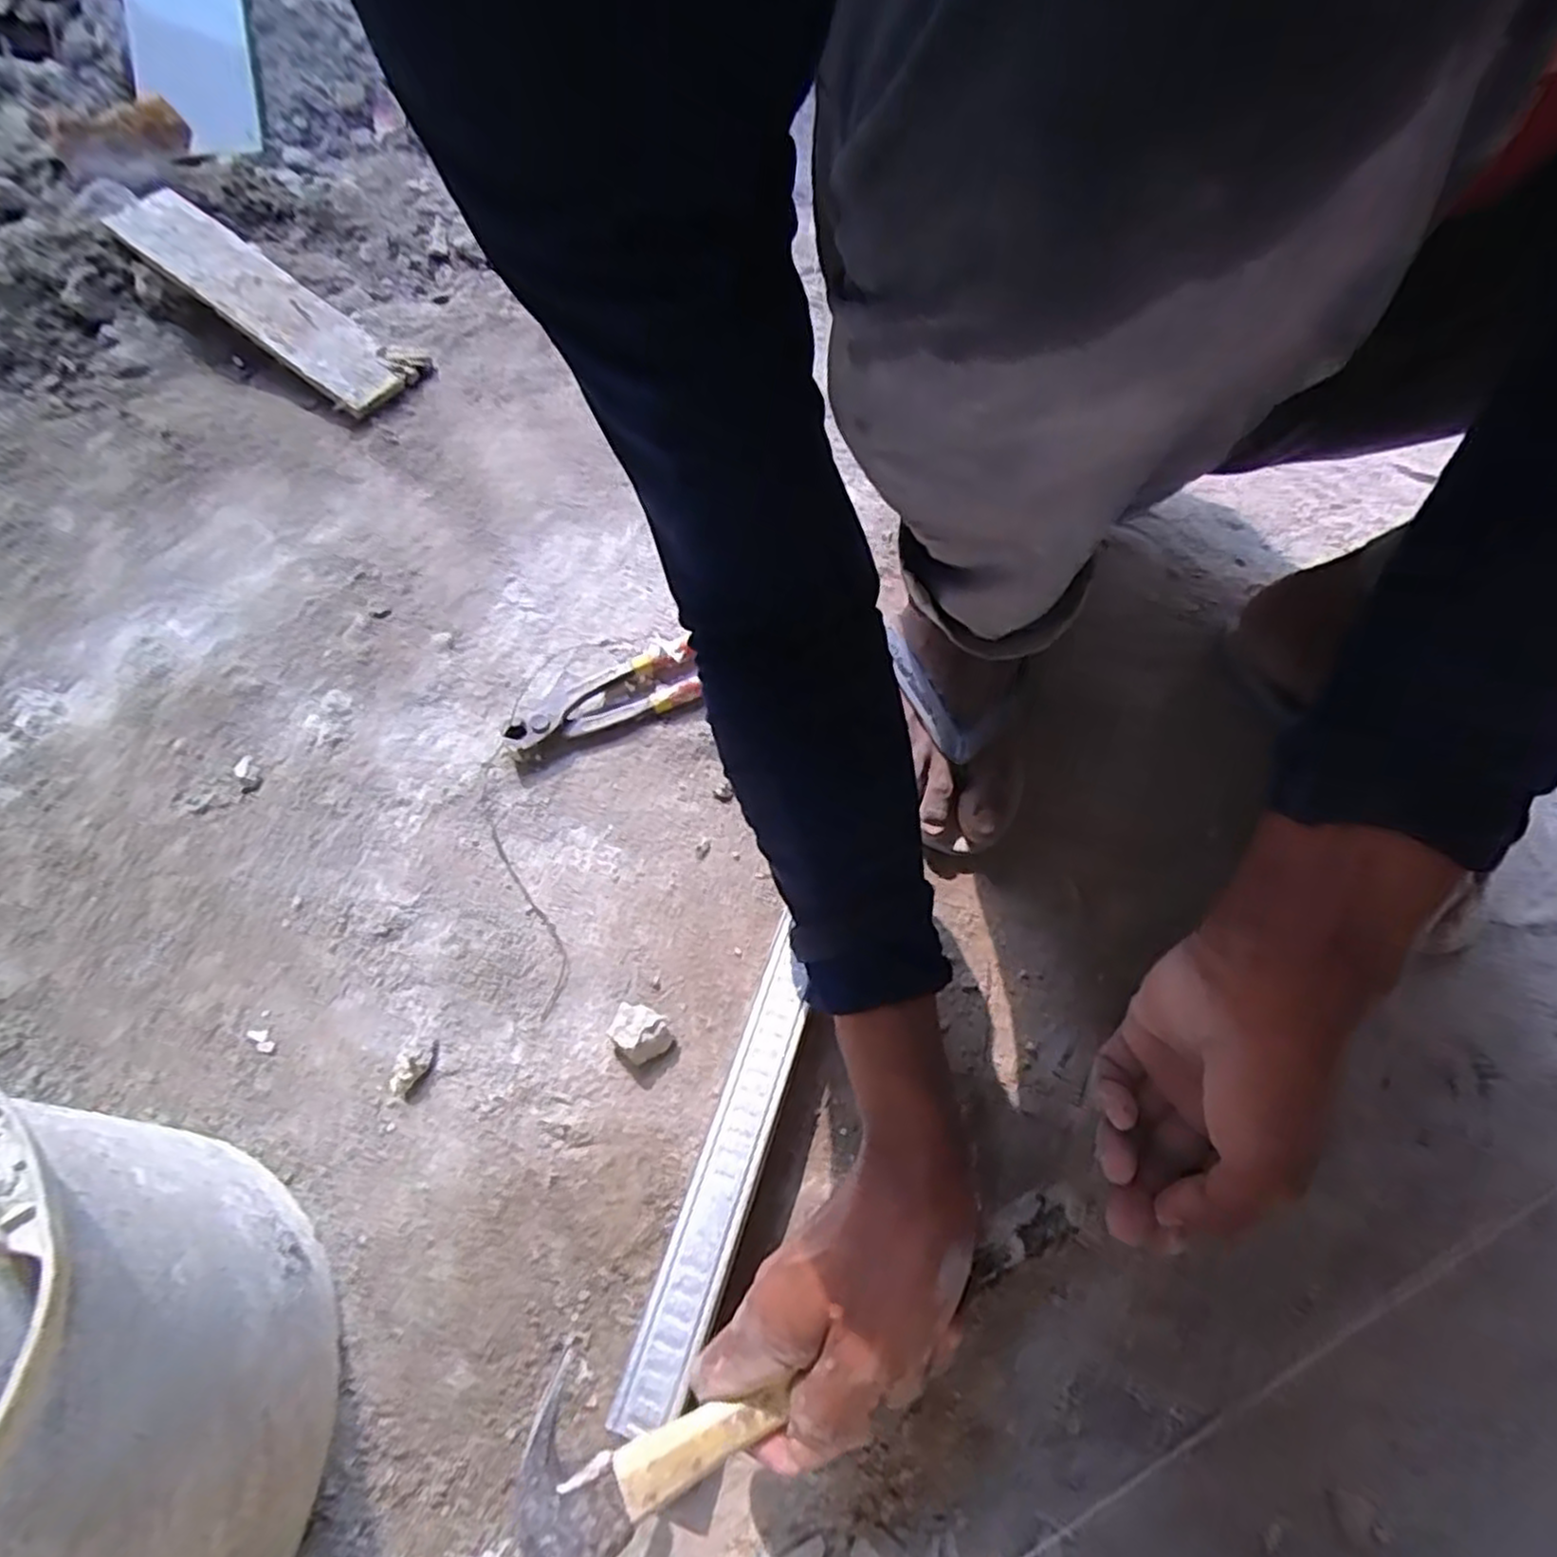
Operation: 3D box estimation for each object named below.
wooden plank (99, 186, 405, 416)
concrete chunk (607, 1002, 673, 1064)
[{"bbox_3d":[-0.456,-0.425,0.672,0.286,0.023,0.079,39,68,2],"label":"wooden plank"},{"bbox_3d":[-0.079,0.143,0.433,0.034,0.015,0.027,39,69,19],"label":"concrete chunk"}]

